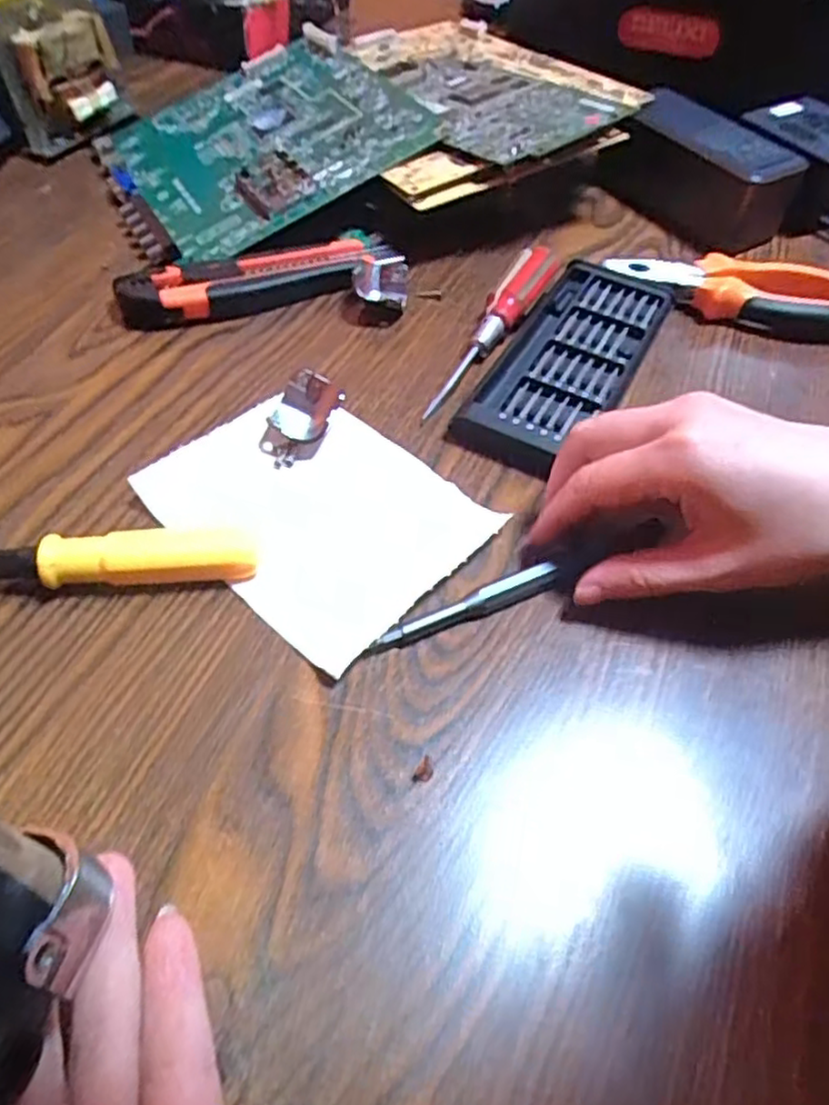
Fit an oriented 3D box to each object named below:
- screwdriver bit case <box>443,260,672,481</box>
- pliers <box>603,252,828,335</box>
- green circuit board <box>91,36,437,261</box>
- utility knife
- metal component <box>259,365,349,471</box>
[{"bbox_3d":[0.079,-0.102,0.377,0.069,0.016,0.160,25,55,16],"label":"screwdriver bit case"},{"bbox_3d":[0.195,-0.153,0.422,0.155,0.021,0.048,9,52,4],"label":"pliers"},{"bbox_3d":[-0.107,-0.275,0.464,0.194,0.013,0.202,-28,59,-3],"label":"green circuit board"},{"bbox_3d":[-0.092,-0.153,0.399,0.138,0.022,0.036,-18,55,-16],"label":"utility knife"},{"bbox_3d":[-0.053,-0.062,0.333,0.028,0.021,0.044,19,54,11],"label":"metal component"}]

